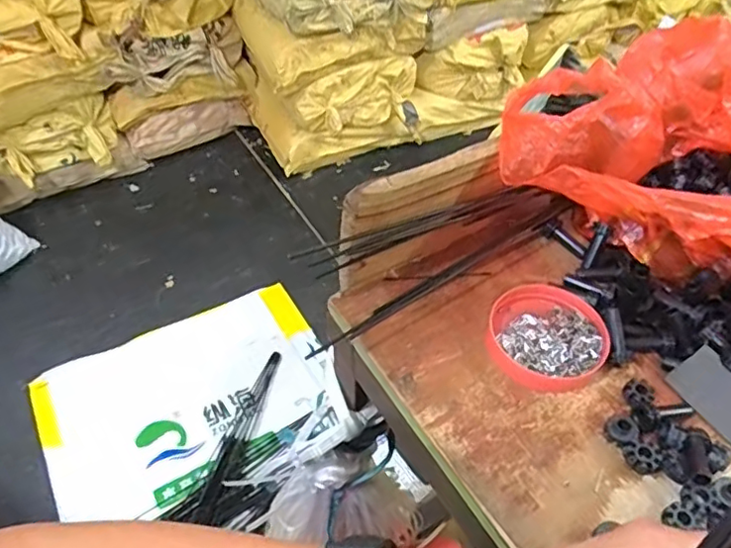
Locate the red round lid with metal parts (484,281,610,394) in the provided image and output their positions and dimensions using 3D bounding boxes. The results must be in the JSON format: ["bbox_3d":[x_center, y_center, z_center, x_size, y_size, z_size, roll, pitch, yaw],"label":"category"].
[{"bbox_3d":[0.128,0.043,0.412,0.082,0.015,0.079,2,47,-2],"label":"red round lid with metal parts"}]

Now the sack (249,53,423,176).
[{"bbox_3d":[-0.086,-0.512,1.703,0.430,0.284,0.266,-21,51,-21],"label":"sack"}]

